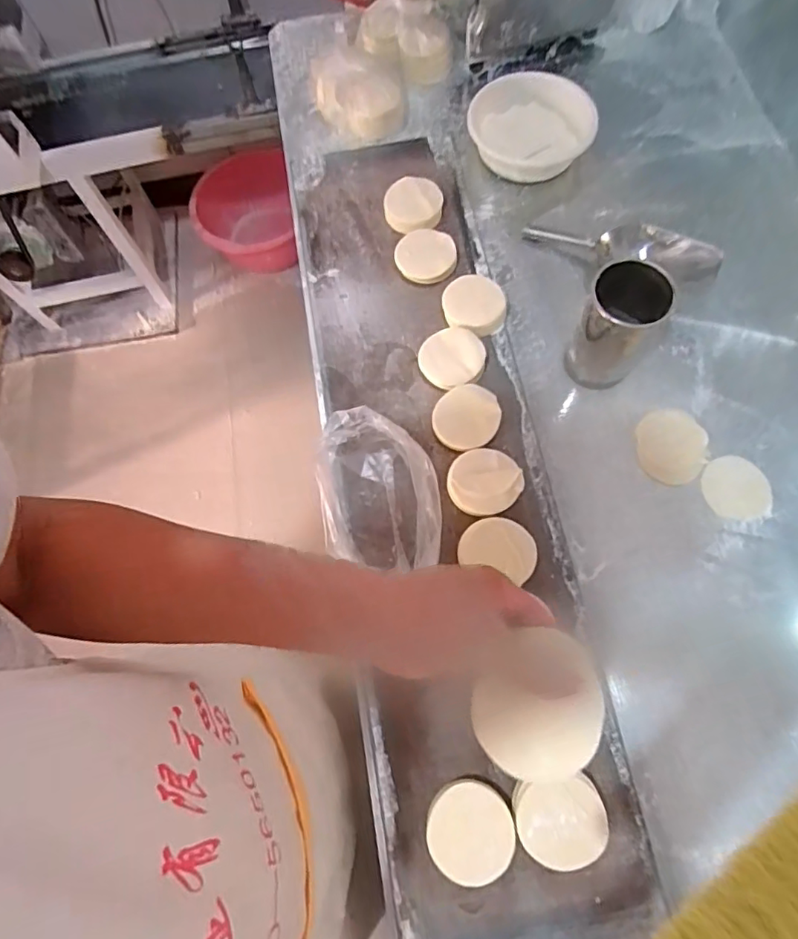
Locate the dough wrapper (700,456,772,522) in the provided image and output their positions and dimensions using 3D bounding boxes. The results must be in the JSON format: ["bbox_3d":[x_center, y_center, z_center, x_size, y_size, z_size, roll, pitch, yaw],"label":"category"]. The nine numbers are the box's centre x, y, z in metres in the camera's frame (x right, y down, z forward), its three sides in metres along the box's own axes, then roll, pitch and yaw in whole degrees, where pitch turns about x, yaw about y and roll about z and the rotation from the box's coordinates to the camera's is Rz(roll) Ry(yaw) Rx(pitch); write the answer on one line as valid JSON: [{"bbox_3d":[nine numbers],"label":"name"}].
[{"bbox_3d":[0.429,0.024,0.684,0.084,0.004,0.083,-1,70,1],"label":"dough wrapper"}]

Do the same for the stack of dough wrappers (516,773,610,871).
[{"bbox_3d":[0.163,0.358,0.550,0.087,0.031,0.077,-9,70,-2],"label":"stack of dough wrappers"}]

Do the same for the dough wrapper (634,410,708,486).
[{"bbox_3d":[0.354,-0.030,0.704,0.086,0.004,0.102,17,72,7],"label":"dough wrapper"}]

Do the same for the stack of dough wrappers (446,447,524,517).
[{"bbox_3d":[0.108,0.017,0.680,0.091,0.038,0.095,-27,72,-8],"label":"stack of dough wrappers"}]

